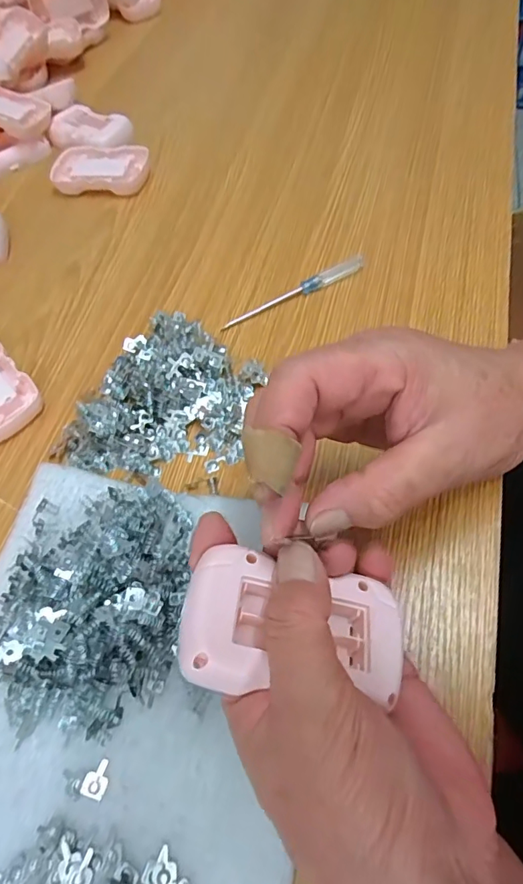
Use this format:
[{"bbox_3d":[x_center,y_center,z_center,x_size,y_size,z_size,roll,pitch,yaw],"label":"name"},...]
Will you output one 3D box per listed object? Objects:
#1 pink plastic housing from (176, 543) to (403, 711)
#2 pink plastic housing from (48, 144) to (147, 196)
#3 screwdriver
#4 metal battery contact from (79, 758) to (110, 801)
[{"bbox_3d":[0.011,0.069,0.191,0.084,0.017,0.049,11,59,-12],"label":"pink plastic housing"},{"bbox_3d":[-0.149,-0.251,0.459,0.089,0.016,0.054,8,61,9],"label":"pink plastic housing"},{"bbox_3d":[0.027,-0.112,0.373,0.123,0.009,0.013,-31,62,-13],"label":"screwdriver"},{"bbox_3d":[-0.074,0.152,0.224,0.010,0.004,0.015,13,62,11],"label":"metal battery contact"}]

